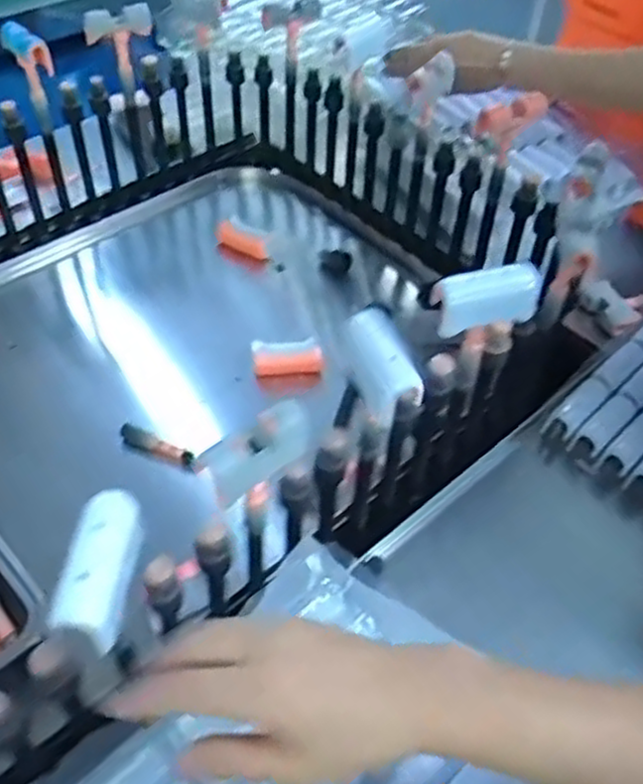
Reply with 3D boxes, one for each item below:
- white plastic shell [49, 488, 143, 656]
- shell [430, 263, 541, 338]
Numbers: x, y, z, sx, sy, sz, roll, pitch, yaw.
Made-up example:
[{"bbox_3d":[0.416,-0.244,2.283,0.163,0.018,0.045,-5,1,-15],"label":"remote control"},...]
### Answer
[{"bbox_3d":[-0.114,0.091,0.395,0.028,0.033,0.079,6,50,2],"label":"white plastic shell"},{"bbox_3d":[0.123,-0.070,0.565,0.085,0.028,0.039,-11,52,-12],"label":"shell"}]

